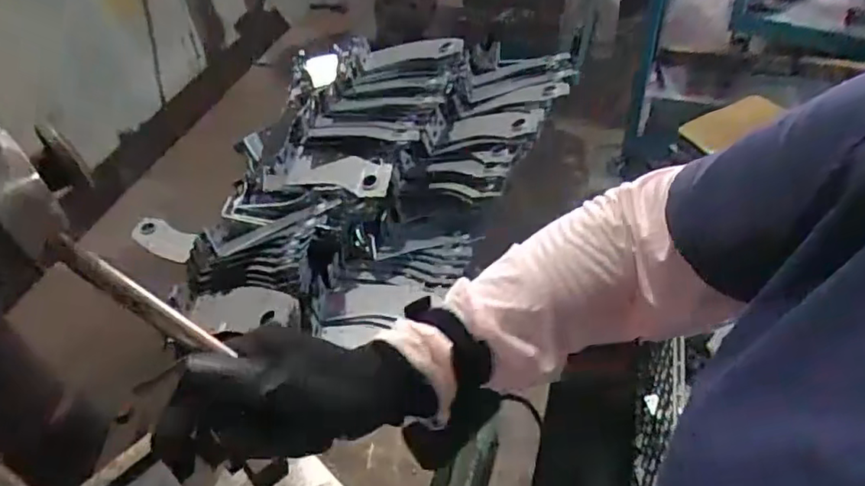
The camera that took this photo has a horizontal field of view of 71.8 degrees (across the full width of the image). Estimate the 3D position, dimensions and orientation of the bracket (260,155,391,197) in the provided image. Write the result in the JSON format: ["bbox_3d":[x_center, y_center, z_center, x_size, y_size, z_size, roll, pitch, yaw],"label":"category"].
[{"bbox_3d":[-0.157,-0.102,0.879,0.194,0.020,0.065,7,67,16],"label":"bracket"}]

